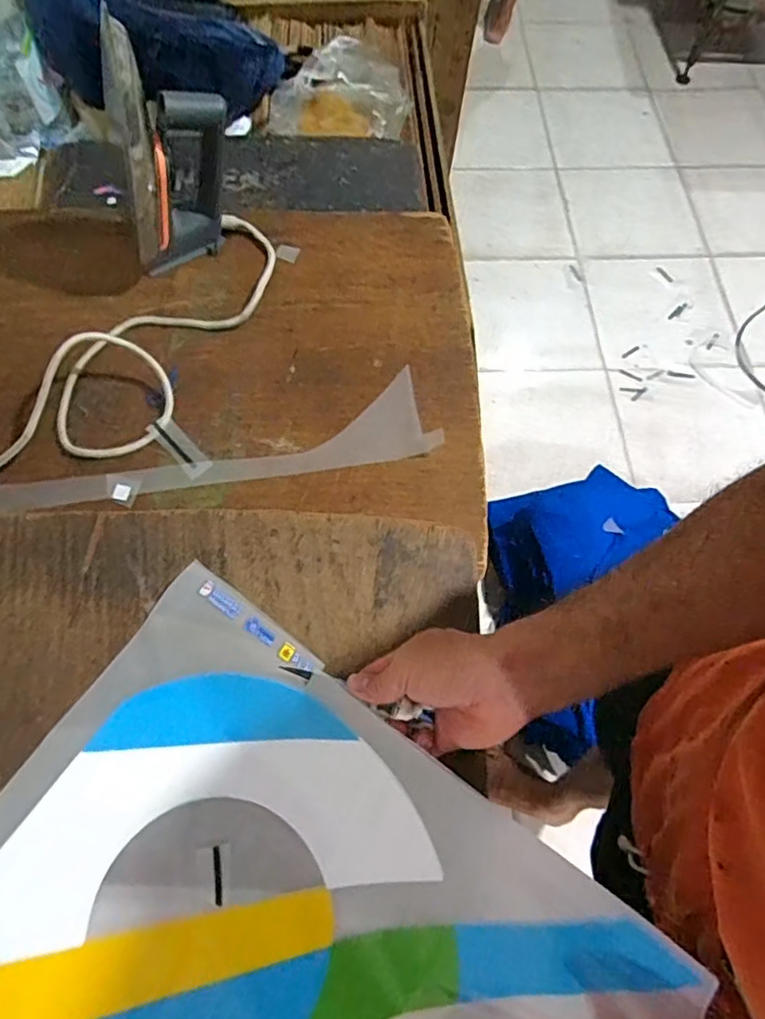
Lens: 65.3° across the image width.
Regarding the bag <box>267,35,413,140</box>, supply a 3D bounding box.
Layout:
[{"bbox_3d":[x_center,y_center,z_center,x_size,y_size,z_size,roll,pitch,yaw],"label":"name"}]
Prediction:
[{"bbox_3d":[-0.056,-0.522,0.748,0.173,0.059,0.104,-5,66,-2],"label":"bag"}]

